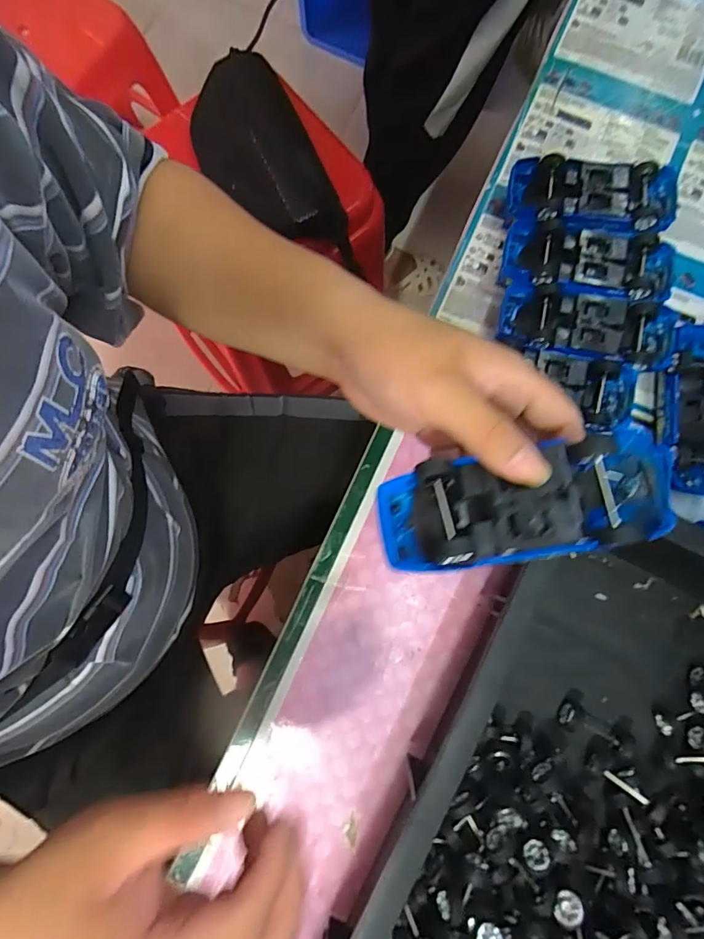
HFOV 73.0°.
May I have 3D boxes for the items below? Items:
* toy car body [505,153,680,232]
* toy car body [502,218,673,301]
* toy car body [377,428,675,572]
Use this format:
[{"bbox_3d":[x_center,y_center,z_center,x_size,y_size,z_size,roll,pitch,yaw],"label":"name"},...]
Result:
[{"bbox_3d":[0.203,-0.224,0.408,0.138,0.043,0.060,4,82,0],"label":"toy car body"},{"bbox_3d":[0.194,-0.166,0.398,0.136,0.045,0.065,7,81,1],"label":"toy car body"},{"bbox_3d":[0.079,0.017,0.232,0.137,0.037,0.051,-11,78,16],"label":"toy car body"}]

